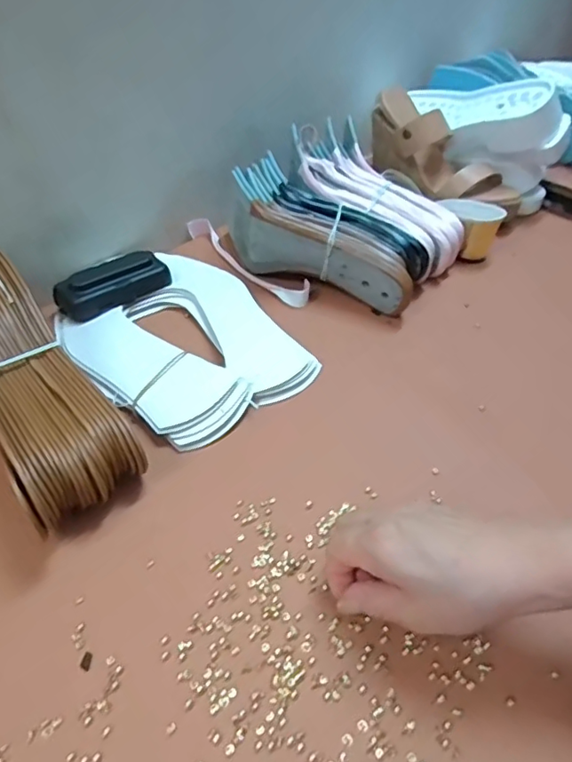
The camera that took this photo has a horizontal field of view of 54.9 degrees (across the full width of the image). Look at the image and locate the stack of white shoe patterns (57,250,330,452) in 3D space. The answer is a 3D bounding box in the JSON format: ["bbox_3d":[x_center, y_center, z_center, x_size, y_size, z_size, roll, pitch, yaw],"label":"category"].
[{"bbox_3d":[-0.093,-0.037,0.494,0.169,0.019,0.210,-28,51,-29],"label":"stack of white shoe patterns"}]

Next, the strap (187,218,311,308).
[{"bbox_3d":[-0.045,-0.134,0.614,0.032,0.017,0.198,-30,52,-31],"label":"strap"}]

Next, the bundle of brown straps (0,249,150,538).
[{"bbox_3d":[-0.193,0.004,0.406,0.077,0.080,0.228,-29,51,-30],"label":"bundle of brown straps"}]

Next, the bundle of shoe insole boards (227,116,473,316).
[{"bbox_3d":[0.071,-0.177,0.613,0.241,0.081,0.212,18,45,16],"label":"bundle of shoe insole boards"}]

